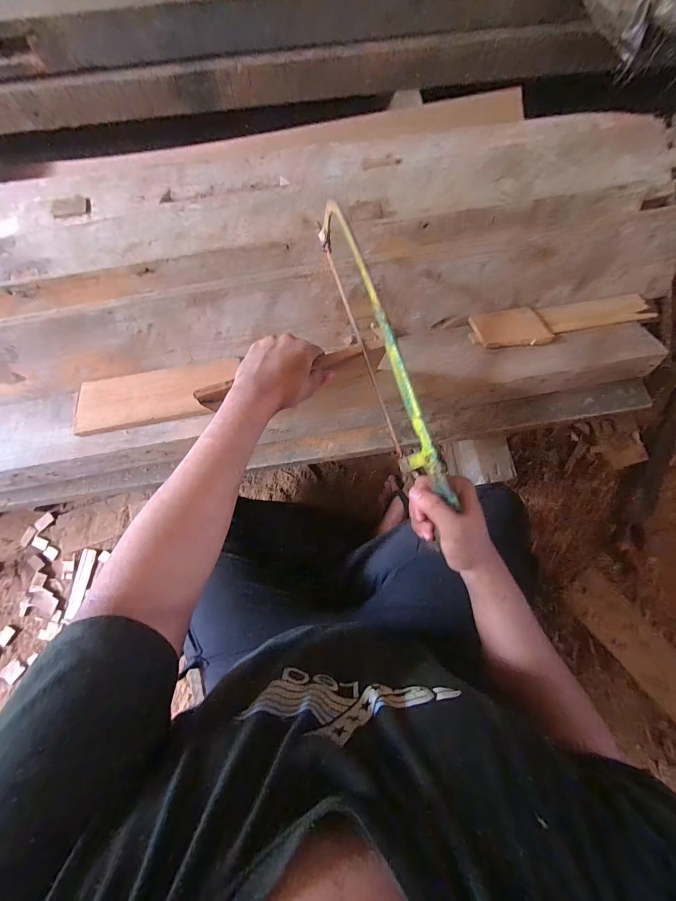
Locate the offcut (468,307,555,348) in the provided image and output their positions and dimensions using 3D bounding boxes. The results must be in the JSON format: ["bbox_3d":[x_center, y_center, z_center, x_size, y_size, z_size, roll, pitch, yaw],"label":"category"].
[{"bbox_3d":[0.289,-0.207,0.581,0.112,0.008,0.084,-9,58,2],"label":"offcut"}]

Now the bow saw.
[{"bbox_3d":[0.054,-0.097,0.407,0.018,0.096,0.429,-17,79,-5],"label":"bow saw"}]

